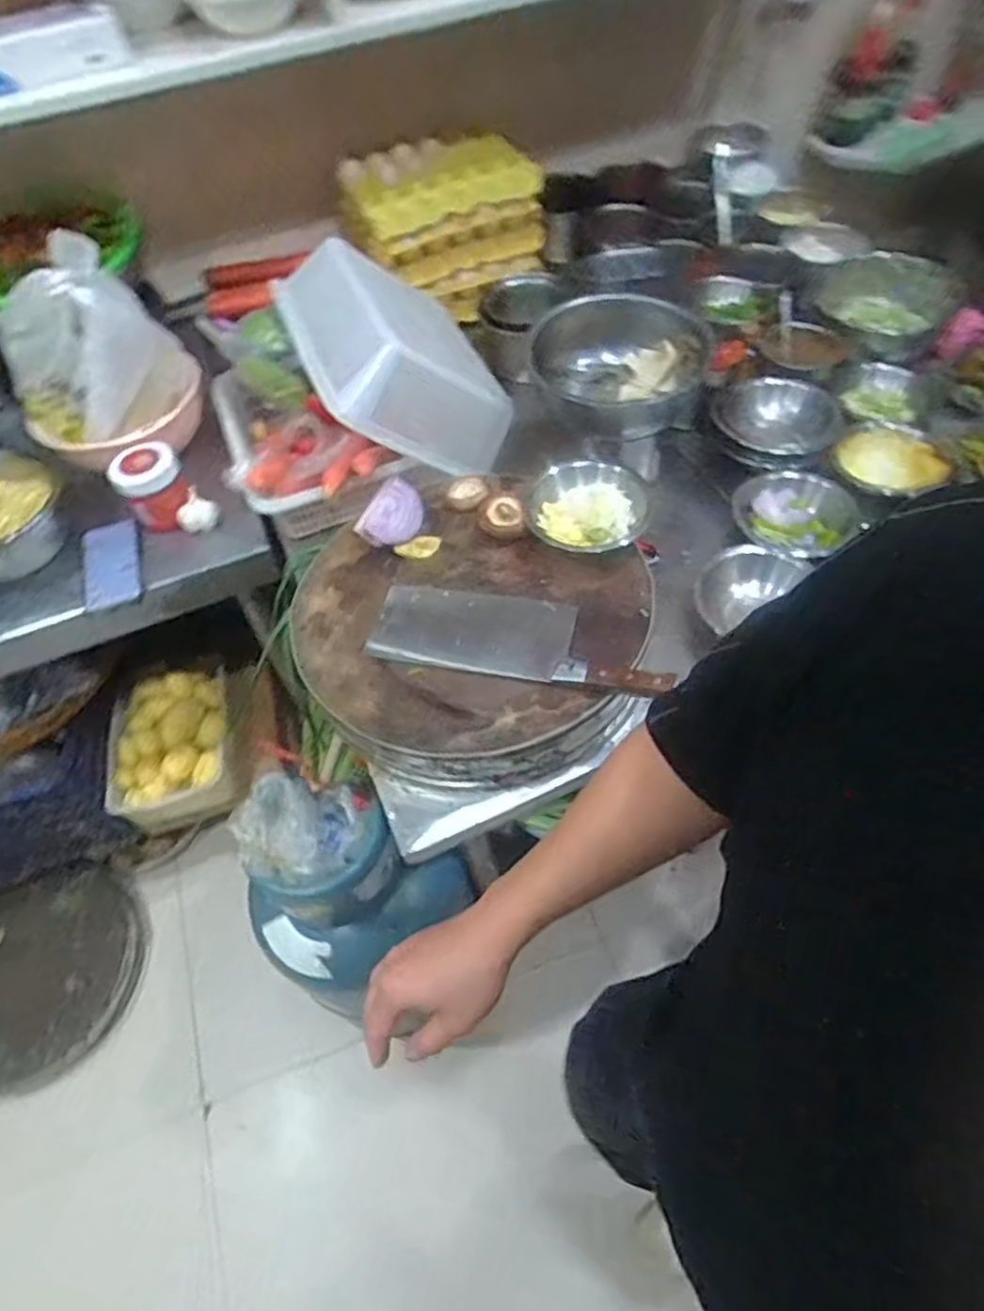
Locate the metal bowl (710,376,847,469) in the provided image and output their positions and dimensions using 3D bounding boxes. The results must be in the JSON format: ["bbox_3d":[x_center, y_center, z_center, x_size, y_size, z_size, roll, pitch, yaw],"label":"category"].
[{"bbox_3d":[0.407,-0.334,1.050,0.173,0.043,0.173,-3,54,3],"label":"metal bowl"}]

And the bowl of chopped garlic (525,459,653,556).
[{"bbox_3d":[0.121,-0.183,0.904,0.143,0.042,0.139,-3,54,3],"label":"bowl of chopped garlic"}]

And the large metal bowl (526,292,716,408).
[{"bbox_3d":[0.181,-0.406,1.015,0.237,0.103,0.233,-3,54,3],"label":"large metal bowl"}]

